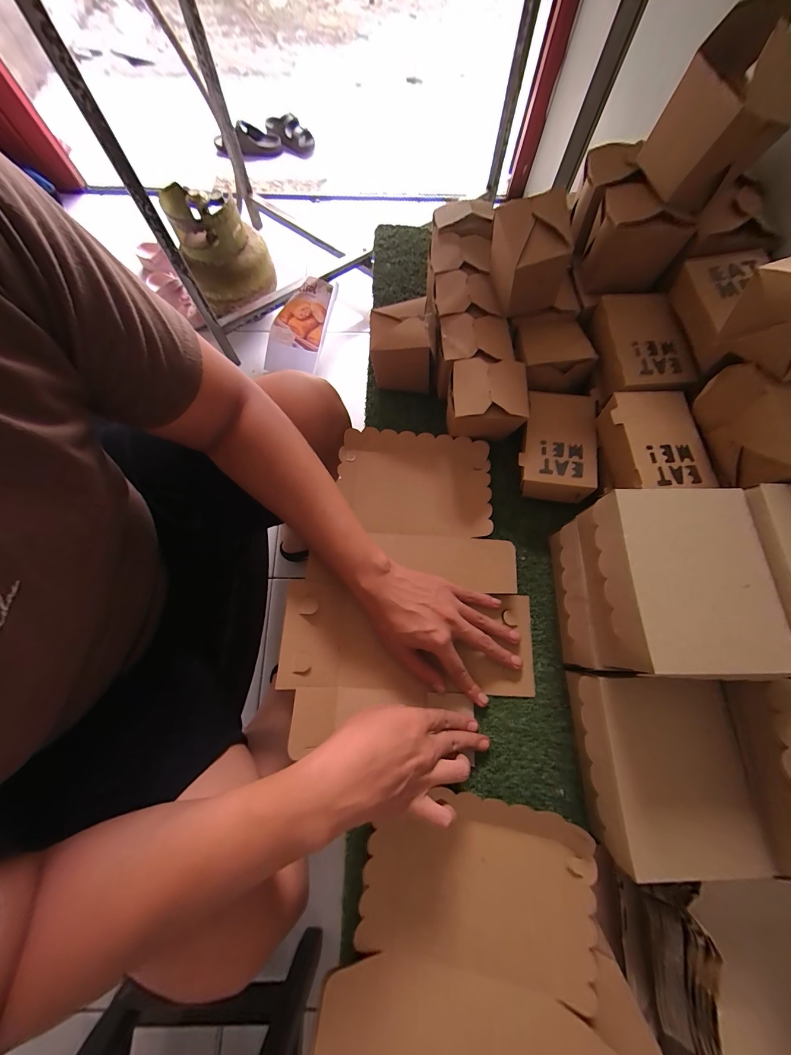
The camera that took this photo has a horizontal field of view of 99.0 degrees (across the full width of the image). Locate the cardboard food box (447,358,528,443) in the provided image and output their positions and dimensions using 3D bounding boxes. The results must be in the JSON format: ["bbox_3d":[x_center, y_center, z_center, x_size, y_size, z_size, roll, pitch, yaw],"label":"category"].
[{"bbox_3d":[0.120,-0.169,0.467,0.096,0.082,0.080,1,73,-1],"label":"cardboard food box"}]

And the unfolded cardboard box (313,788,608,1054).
[{"bbox_3d":[0.057,0.478,0.291,0.284,0.048,0.409,10,73,2],"label":"unfolded cardboard box"}]

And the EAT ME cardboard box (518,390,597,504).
[{"bbox_3d":[0.220,-0.114,0.467,0.099,0.037,0.149,10,73,2],"label":"EAT ME cardboard box"}]

